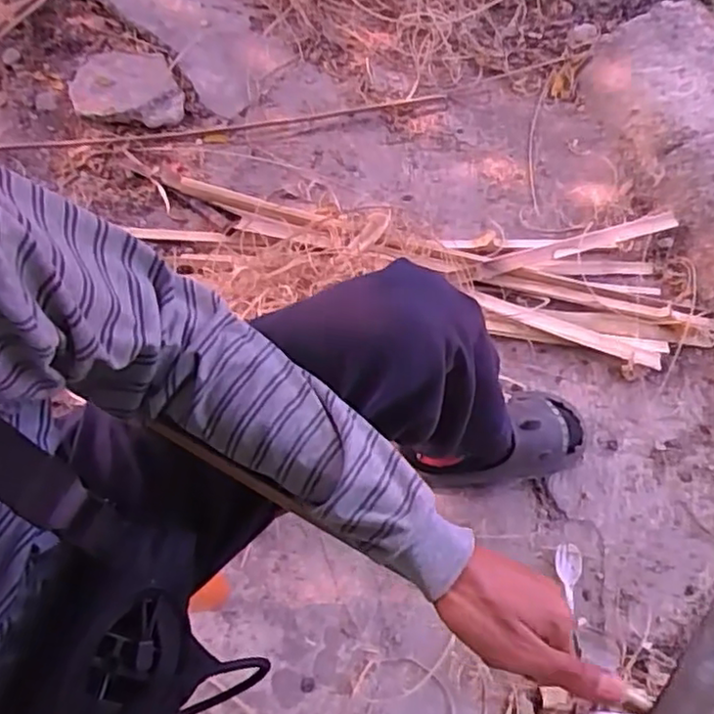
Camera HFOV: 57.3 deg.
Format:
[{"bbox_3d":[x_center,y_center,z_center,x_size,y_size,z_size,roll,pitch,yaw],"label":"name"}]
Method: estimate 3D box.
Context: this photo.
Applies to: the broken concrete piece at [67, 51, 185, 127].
[{"bbox_3d":[-0.463,-0.531,1.293,0.199,0.045,0.233,-25,66,-8],"label":"broken concrete piece"}]

